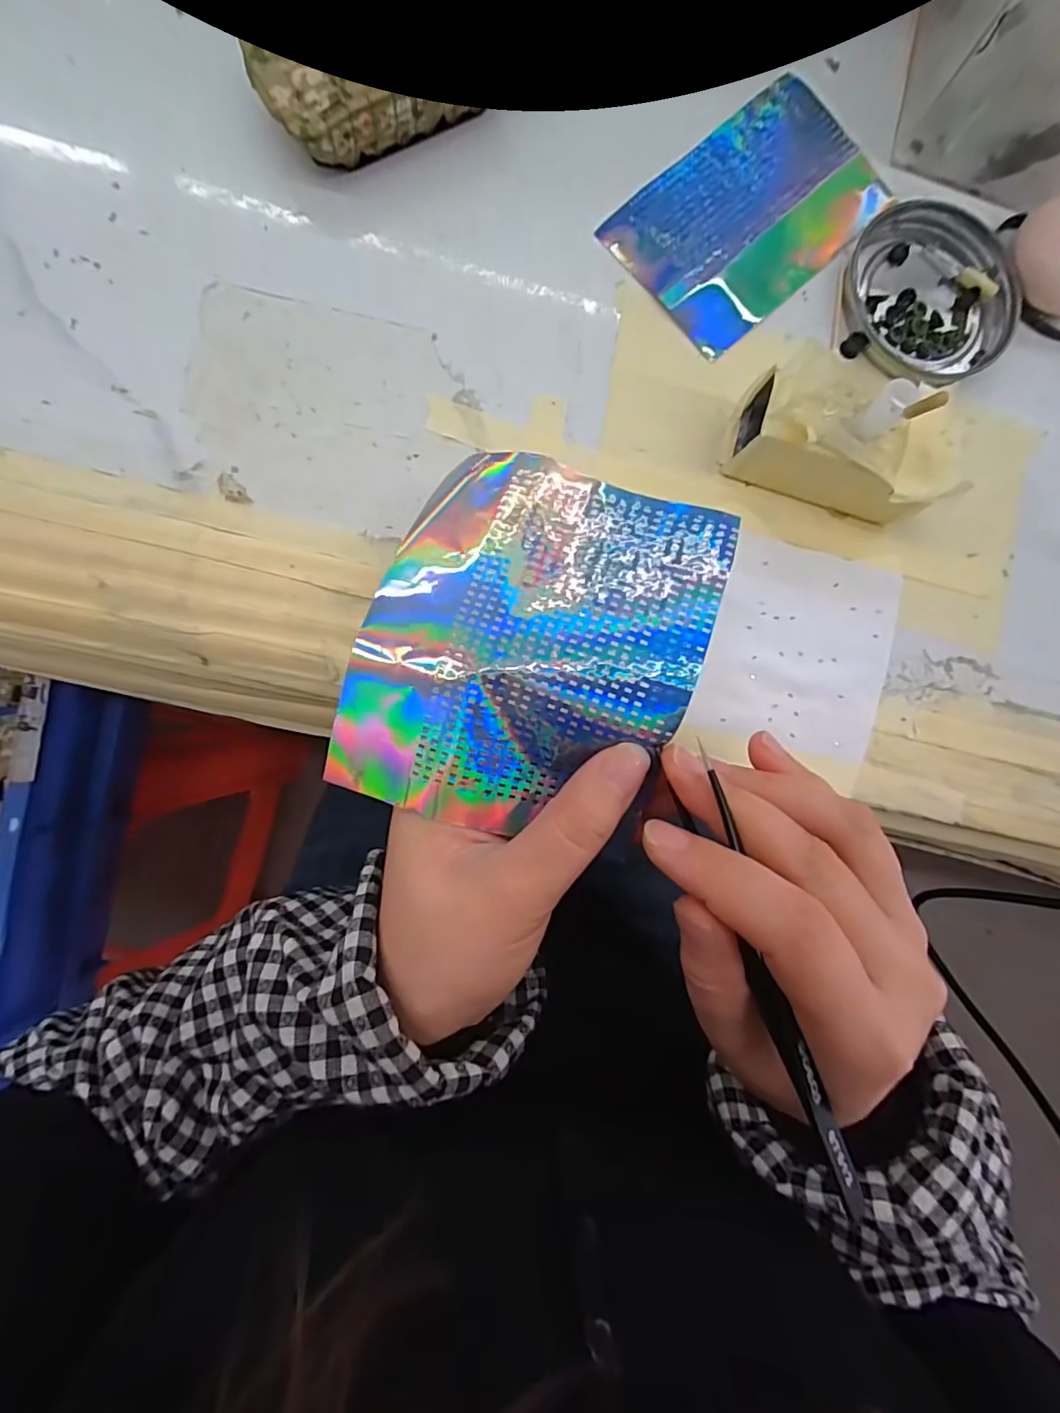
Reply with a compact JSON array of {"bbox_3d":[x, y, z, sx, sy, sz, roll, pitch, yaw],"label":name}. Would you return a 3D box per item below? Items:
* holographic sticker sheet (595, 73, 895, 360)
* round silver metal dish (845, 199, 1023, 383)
[{"bbox_3d":[0.096,-0.213,0.234,0.112,0.008,0.073,-41,92,-6],"label":"holographic sticker sheet"},{"bbox_3d":[0.179,-0.188,0.244,0.075,0.012,0.081,0,88,-6],"label":"round silver metal dish"}]

